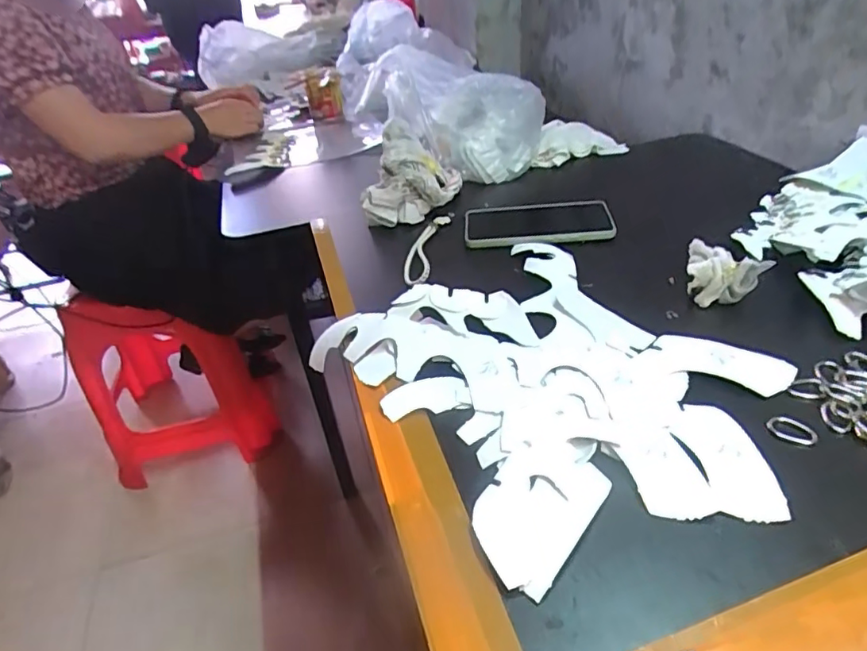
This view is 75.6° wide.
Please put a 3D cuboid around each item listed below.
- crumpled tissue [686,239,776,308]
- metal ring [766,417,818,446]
[{"bbox_3d":[0.264,-0.046,0.504,0.066,0.035,0.048,11,41,22],"label":"crumpled tissue"},{"bbox_3d":[0.243,0.070,0.379,0.030,0.008,0.015,20,45,31],"label":"metal ring"}]

